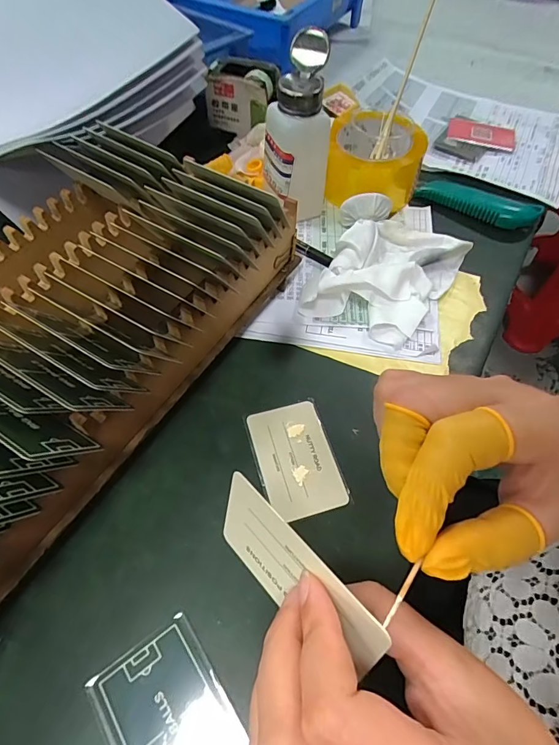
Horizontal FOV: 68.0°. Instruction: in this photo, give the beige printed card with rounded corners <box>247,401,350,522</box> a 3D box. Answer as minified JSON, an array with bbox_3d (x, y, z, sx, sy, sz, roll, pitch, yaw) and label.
[{"bbox_3d":[0.012,0.062,0.305,0.053,0.004,0.084,-13,59,-11],"label":"beige printed card with rounded corners"}]

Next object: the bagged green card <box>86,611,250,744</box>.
[{"bbox_3d":[-0.057,0.188,0.220,0.060,0.004,0.088,-30,62,-21],"label":"bagged green card"}]

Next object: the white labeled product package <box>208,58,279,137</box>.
[{"bbox_3d":[-0.040,-0.327,0.495,0.080,0.057,0.057,25,59,12],"label":"white labeled product package"}]

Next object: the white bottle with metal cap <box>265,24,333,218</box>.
[{"bbox_3d":[0.019,-0.222,0.392,0.059,0.145,0.062,13,57,5],"label":"white bottle with metal cap"}]

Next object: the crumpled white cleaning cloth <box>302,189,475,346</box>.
[{"bbox_3d":[0.103,-0.102,0.389,0.125,0.045,0.151,23,59,11],"label":"crumpled white cleaning cloth"}]

